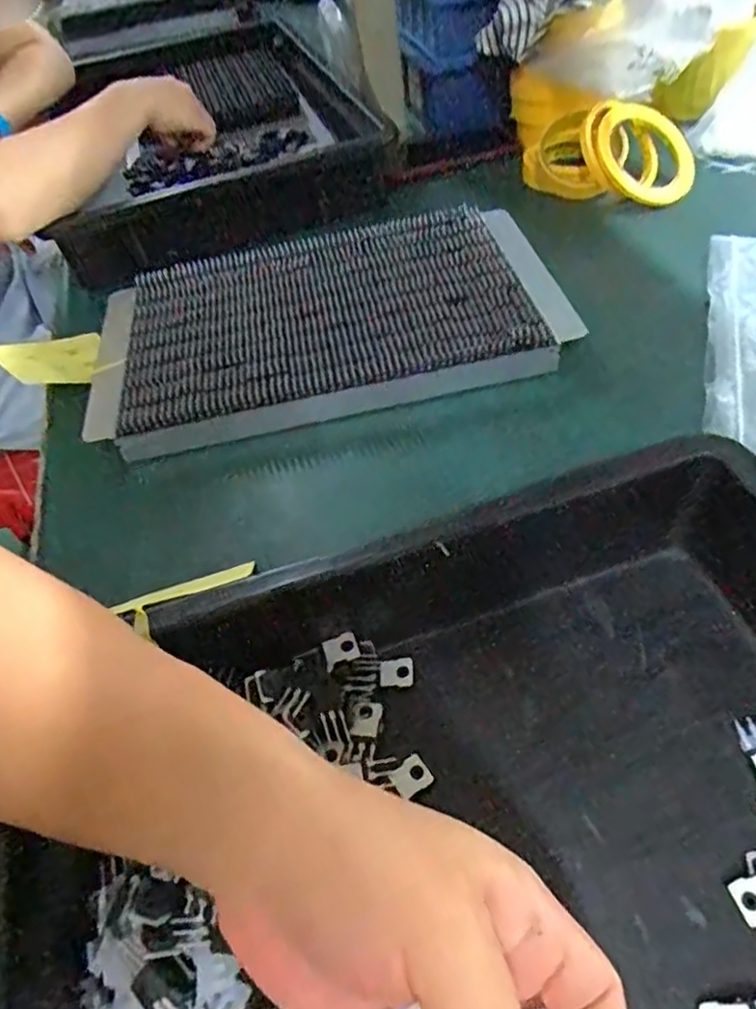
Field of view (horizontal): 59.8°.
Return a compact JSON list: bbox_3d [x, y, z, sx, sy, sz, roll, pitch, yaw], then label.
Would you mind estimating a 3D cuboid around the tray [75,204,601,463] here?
[{"bbox_3d":[-0.050,-0.158,0.556,0.370,0.041,0.227,-10,49,-2],"label":"tray"}]

